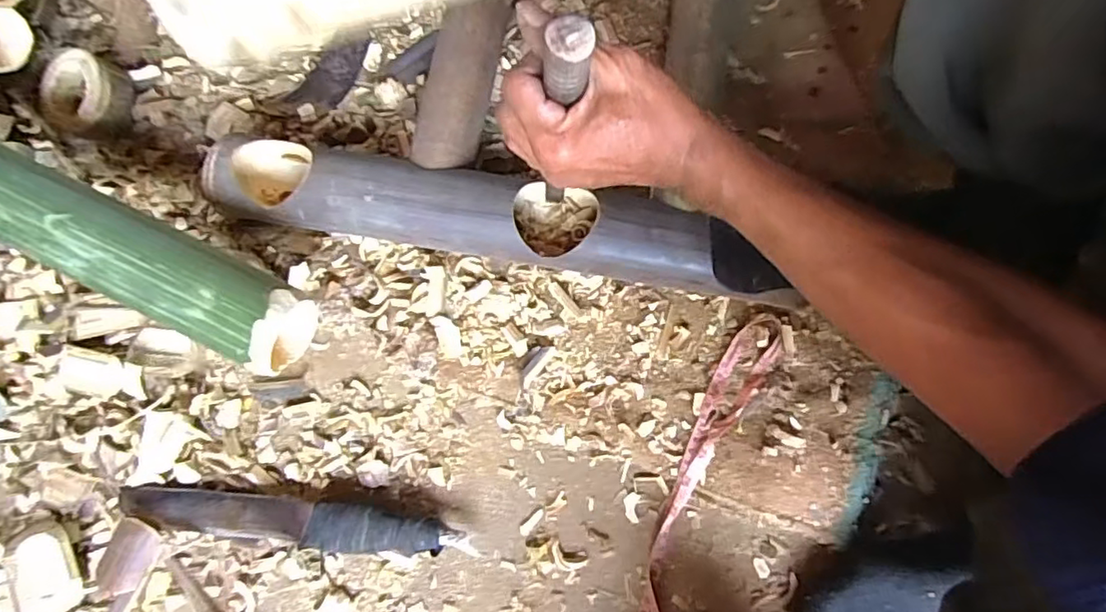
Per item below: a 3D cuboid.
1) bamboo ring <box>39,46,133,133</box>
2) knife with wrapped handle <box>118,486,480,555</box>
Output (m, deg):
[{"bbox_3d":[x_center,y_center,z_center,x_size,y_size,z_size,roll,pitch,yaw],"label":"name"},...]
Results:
[{"bbox_3d":[-0.437,-0.197,0.570,0.077,0.036,0.077,-1,88,19],"label":"bamboo ring"},{"bbox_3d":[-0.206,0.171,0.481,0.276,0.021,0.035,6,73,2],"label":"knife with wrapped handle"}]

